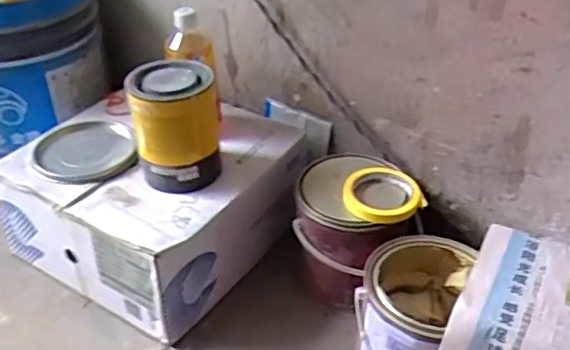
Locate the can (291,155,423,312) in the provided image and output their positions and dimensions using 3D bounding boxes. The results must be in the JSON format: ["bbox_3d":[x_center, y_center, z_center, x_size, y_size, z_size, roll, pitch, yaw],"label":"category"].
[{"bbox_3d":[0.094,0.074,0.861,0.166,0.161,0.156,30,45,35],"label":"can"}]

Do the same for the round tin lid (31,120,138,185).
[{"bbox_3d":[-0.285,-0.041,0.887,0.136,0.022,0.143,-7,35,-13],"label":"round tin lid"}]

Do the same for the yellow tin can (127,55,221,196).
[{"bbox_3d":[-0.140,-0.064,0.818,0.112,0.141,0.107,-6,34,-11],"label":"yellow tin can"}]

